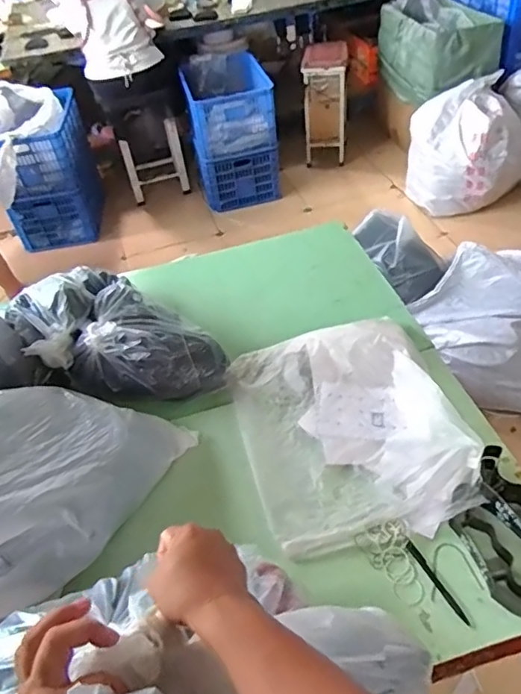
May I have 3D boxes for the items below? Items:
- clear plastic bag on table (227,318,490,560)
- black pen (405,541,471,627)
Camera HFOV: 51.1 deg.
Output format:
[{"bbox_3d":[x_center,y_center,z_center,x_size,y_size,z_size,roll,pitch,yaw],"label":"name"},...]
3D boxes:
[{"bbox_3d":[0.154,0.125,0.979,0.373,0.059,0.450,-15,46,-7],"label":"clear plastic bag on table"},{"bbox_3d":[0.258,0.343,0.797,0.014,0.012,0.131,-26,48,-17],"label":"black pen"}]

